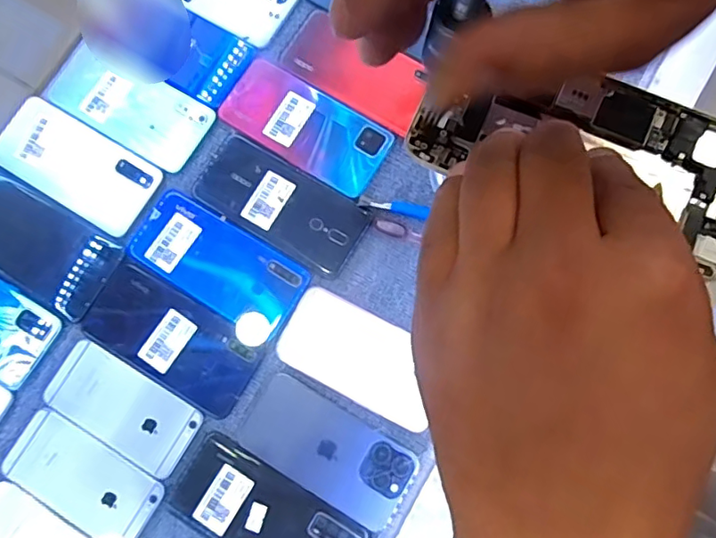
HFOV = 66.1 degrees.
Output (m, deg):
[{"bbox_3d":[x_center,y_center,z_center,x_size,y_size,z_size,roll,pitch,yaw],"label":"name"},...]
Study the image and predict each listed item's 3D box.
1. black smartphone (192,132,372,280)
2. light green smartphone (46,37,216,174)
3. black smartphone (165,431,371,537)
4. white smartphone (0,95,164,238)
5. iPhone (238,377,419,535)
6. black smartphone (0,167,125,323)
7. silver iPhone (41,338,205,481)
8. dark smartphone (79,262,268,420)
[{"bbox_3d":[-0.073,-0.062,0.510,0.162,0.005,0.074,31,82,6],"label":"black smartphone"},{"bbox_3d":[-0.222,-0.159,0.531,0.160,0.004,0.073,30,82,6],"label":"light green smartphone"},{"bbox_3d":[-0.076,0.210,0.460,0.162,0.008,0.075,31,82,6],"label":"black smartphone"},{"bbox_3d":[-0.269,-0.099,0.523,0.157,0.006,0.075,31,82,6],"label":"white smartphone"},{"bbox_3d":[-0.026,0.154,0.468,0.145,0.005,0.070,30,82,6],"label":"iPhone"},{"bbox_3d":[-0.305,-0.027,0.511,0.168,0.009,0.081,31,82,6],"label":"black smartphone"},{"bbox_3d":[-0.207,0.121,0.484,0.136,0.005,0.066,31,82,6],"label":"silver iPhone"},{"bbox_3d":[-0.166,0.061,0.490,0.156,0.004,0.077,31,82,6],"label":"dark smartphone"}]

